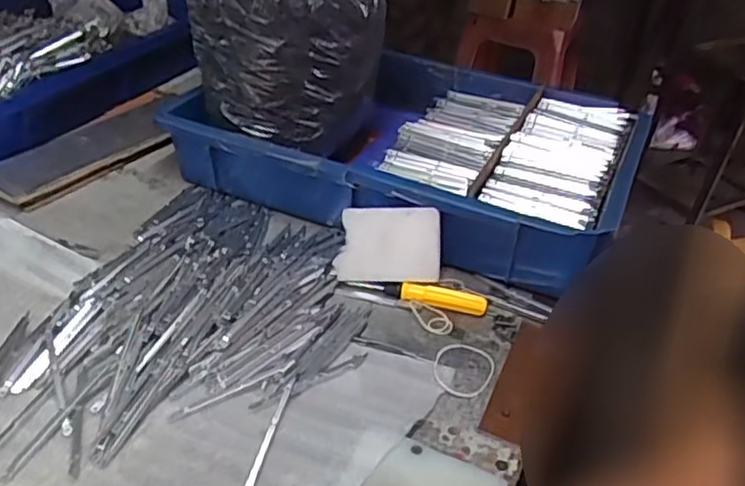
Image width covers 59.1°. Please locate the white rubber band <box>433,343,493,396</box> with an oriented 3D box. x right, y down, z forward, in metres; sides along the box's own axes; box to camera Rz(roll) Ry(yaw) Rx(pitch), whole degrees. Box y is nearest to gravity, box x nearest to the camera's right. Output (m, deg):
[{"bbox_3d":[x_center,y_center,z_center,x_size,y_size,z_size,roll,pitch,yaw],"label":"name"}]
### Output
[{"bbox_3d":[0.067,0.092,0.486,0.043,0.004,0.053,13,35,8],"label":"white rubber band"}]

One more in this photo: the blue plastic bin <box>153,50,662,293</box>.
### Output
[{"bbox_3d":[0.048,-0.096,0.673,0.397,0.090,0.288,22,37,20],"label":"blue plastic bin"}]

